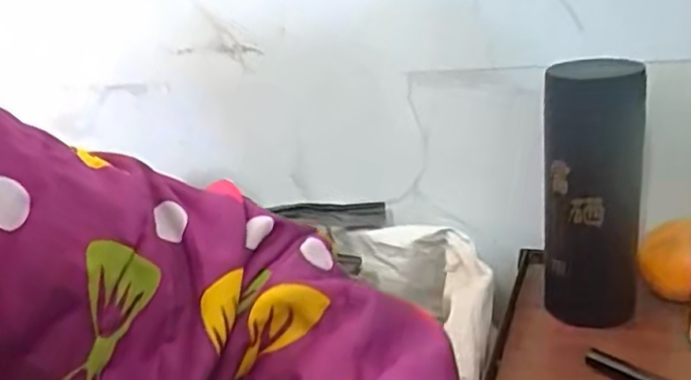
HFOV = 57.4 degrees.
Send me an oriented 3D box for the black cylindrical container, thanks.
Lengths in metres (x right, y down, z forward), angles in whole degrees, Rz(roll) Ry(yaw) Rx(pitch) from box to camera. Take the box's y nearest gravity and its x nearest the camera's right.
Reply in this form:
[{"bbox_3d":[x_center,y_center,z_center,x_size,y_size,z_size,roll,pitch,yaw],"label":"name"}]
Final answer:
[{"bbox_3d":[0.174,0.006,0.448,0.066,0.184,0.057,6,23,23],"label":"black cylindrical container"}]

